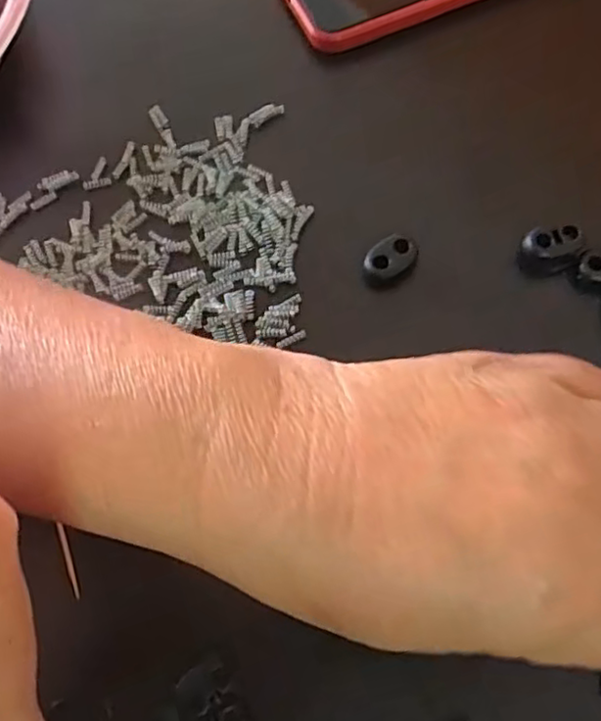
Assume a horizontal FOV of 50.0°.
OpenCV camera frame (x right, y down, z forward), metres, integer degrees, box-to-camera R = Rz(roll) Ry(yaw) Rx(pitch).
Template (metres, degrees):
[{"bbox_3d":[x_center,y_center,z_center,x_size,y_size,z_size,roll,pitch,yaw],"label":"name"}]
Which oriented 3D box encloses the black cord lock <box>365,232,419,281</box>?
[{"bbox_3d":[0.034,-0.039,0.240,0.020,0.007,0.014,-33,69,-9],"label":"black cord lock"}]

